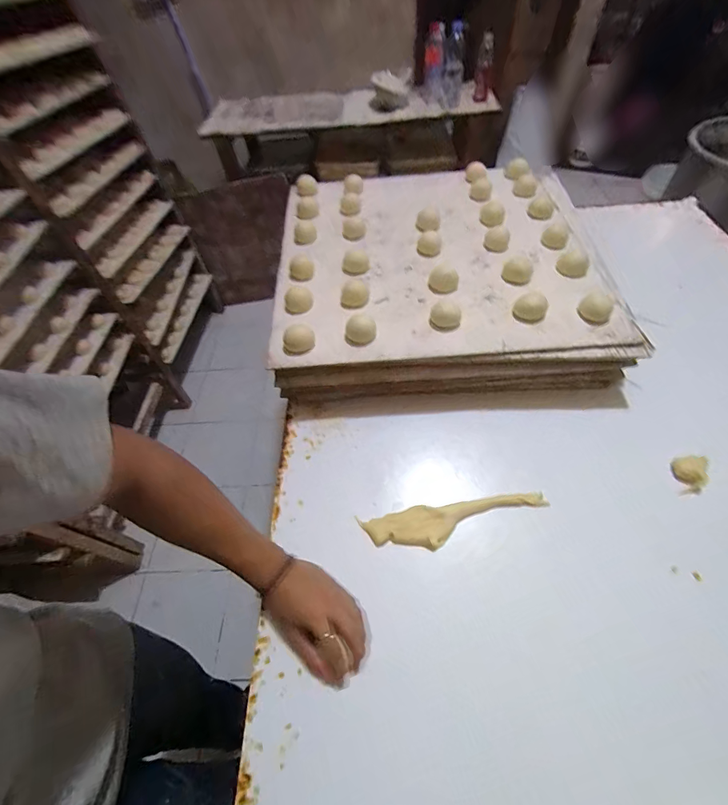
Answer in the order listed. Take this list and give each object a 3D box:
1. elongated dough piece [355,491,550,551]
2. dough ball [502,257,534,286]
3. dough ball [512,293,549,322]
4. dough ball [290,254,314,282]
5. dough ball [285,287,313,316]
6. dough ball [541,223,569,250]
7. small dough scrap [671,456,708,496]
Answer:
[{"bbox_3d":[0.133,0.170,0.526,0.267,0.026,0.054,-9,54,-1],"label":"elongated dough piece"},{"bbox_3d":[0.268,-0.229,0.648,0.049,0.025,0.042,14,57,15],"label":"dough ball"},{"bbox_3d":[0.267,-0.152,0.594,0.046,0.027,0.040,23,59,21],"label":"dough ball"},{"bbox_3d":[-0.116,-0.250,0.694,0.039,0.034,0.033,-3,54,4],"label":"dough ball"},{"bbox_3d":[-0.113,-0.178,0.647,0.047,0.025,0.042,-11,54,-2],"label":"dough ball"},{"bbox_3d":[0.364,-0.316,0.706,0.044,0.028,0.041,-3,54,4],"label":"dough ball"},{"bbox_3d":[0.468,0.104,0.534,0.037,0.031,0.045,-2,54,5],"label":"small dough scrap"}]

